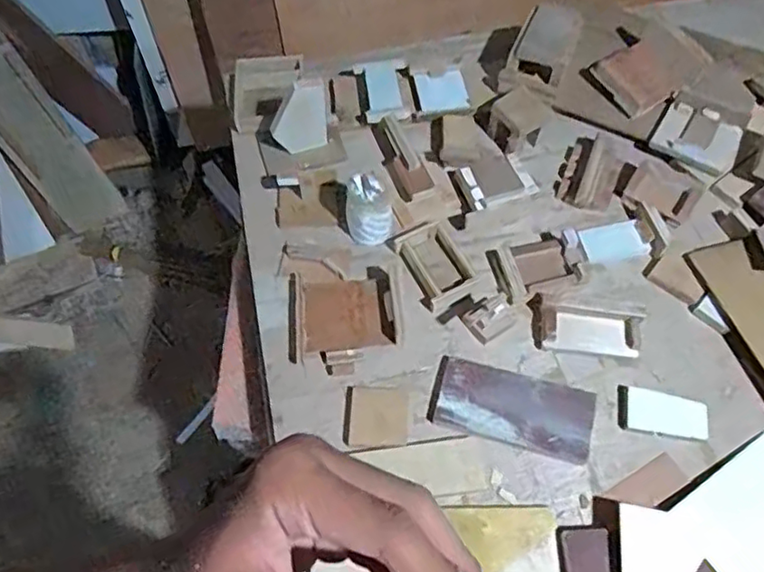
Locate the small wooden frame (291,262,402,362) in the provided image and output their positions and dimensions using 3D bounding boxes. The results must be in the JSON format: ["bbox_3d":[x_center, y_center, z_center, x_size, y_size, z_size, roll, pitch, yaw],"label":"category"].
[{"bbox_3d":[-0.054,0.030,0.850,0.149,0.024,0.121,-8,60,-4],"label":"small wooden frame"}]

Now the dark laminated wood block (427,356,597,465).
[{"bbox_3d":[0.166,0.154,0.793,0.198,0.018,0.096,14,61,9],"label":"dark laminated wood block"}]

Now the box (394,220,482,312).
[{"bbox_3d":[0.078,-0.030,0.892,0.079,0.029,0.125,-24,63,-12],"label":"box"}]

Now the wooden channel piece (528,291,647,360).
[{"bbox_3d":[0.274,0.058,0.844,0.143,0.027,0.066,10,61,6],"label":"wooden channel piece"}]

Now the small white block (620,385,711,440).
[{"bbox_3d":[0.352,0.158,0.781,0.103,0.016,0.052,10,61,6],"label":"small white block"}]

